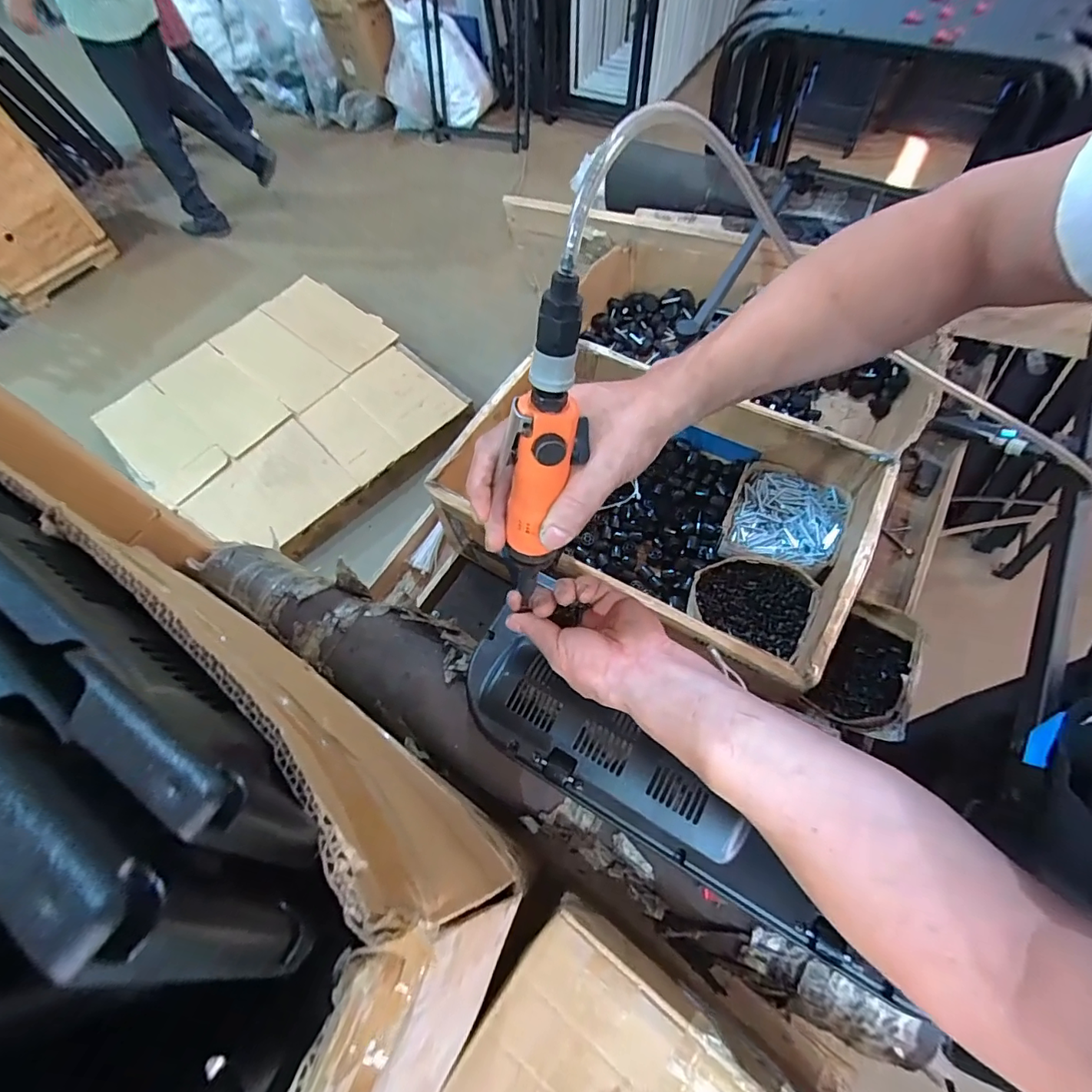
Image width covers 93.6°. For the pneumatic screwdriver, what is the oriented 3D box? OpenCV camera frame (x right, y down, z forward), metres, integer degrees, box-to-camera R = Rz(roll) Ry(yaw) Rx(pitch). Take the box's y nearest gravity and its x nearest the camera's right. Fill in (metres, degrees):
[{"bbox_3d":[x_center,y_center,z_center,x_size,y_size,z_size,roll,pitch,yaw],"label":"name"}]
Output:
[{"bbox_3d":[-0.002,-0.056,0.330,0.042,0.222,0.037,25,46,15],"label":"pneumatic screwdriver"}]

